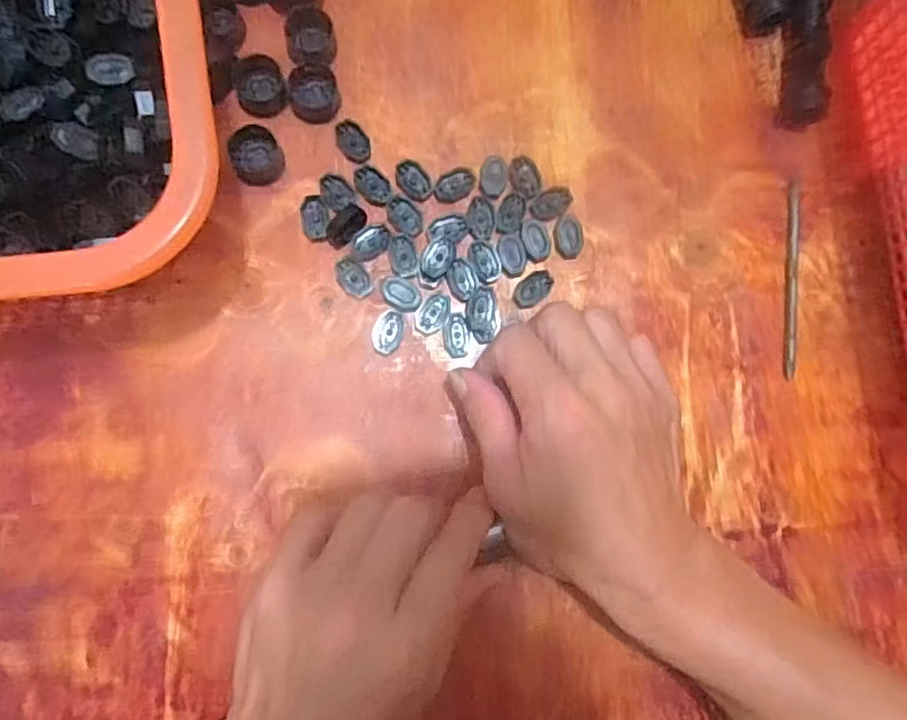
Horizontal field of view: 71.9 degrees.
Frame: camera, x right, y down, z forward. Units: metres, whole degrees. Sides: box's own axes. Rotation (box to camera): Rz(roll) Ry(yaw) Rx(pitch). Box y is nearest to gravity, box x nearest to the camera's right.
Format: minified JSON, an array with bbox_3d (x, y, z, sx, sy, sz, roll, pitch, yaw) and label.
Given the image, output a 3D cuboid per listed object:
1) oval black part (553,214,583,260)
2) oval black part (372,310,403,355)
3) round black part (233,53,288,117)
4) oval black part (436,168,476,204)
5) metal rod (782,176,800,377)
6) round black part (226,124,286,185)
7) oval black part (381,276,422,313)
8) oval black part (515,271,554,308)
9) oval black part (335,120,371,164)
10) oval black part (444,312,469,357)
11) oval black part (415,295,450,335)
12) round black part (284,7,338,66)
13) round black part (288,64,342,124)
[{"bbox_3d":[0.061,-0.065,0.332,0.015,0.005,0.022,-7,85,-7],"label":"oval black part"},{"bbox_3d":[-0.034,-0.014,0.317,0.014,0.004,0.022,12,83,-5],"label":"oval black part"},{"bbox_3d":[-0.099,-0.141,0.319,0.025,0.006,0.030,-8,85,-7],"label":"round black part"},{"bbox_3d":[0.001,-0.092,0.327,0.022,0.004,0.014,-29,88,-8],"label":"oval black part"},{"bbox_3d":[0.188,-0.046,0.347,0.010,0.004,0.111,5,83,-6],"label":"metal rod"},{"bbox_3d":[-0.100,-0.103,0.316,0.025,0.010,0.027,1,84,-6],"label":"round black part"},{"bbox_3d":[-0.027,-0.034,0.318,0.022,0.004,0.015,30,82,-2],"label":"oval black part"},{"bbox_3d":[0.042,-0.037,0.328,0.023,0.004,0.015,-43,90,-9],"label":"oval black part"},{"bbox_3d":[-0.052,-0.114,0.324,0.015,0.005,0.022,-25,87,-8],"label":"oval black part"},{"bbox_3d":[0.001,-0.013,0.321,0.013,0.004,0.022,0,84,-6],"label":"oval black part"},{"bbox_3d":[-0.010,-0.024,0.320,0.014,0.004,0.021,26,82,-3],"label":"oval black part"},{"bbox_3d":[-0.074,-0.167,0.324,0.024,0.011,0.029,-3,84,-7],"label":"round black part"},{"bbox_3d":[-0.072,-0.138,0.324,0.026,0.006,0.029,-14,86,-8],"label":"round black part"}]

